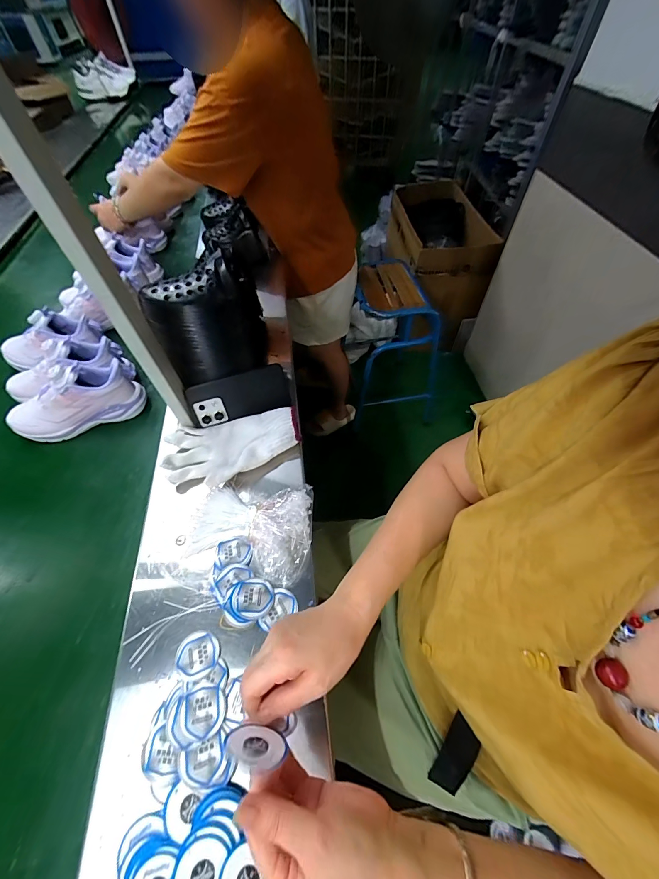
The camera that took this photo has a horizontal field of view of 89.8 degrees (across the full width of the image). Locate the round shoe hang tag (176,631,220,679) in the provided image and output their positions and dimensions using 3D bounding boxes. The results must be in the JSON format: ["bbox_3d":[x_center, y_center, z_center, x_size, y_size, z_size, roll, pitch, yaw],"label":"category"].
[{"bbox_3d":[-0.154,0.252,0.388,0.049,0.010,0.045,9,54,4],"label":"round shoe hang tag"}]

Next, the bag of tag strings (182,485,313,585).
[{"bbox_3d":[-0.110,0.126,0.454,0.166,0.037,0.121,3,54,0],"label":"bag of tag strings"}]

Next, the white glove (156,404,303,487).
[{"bbox_3d":[-0.154,0.011,0.525,0.210,0.041,0.121,-8,55,-8],"label":"white glove"}]

